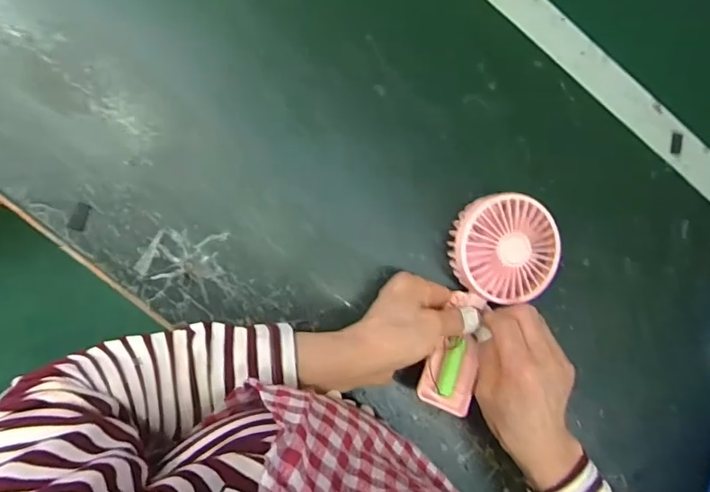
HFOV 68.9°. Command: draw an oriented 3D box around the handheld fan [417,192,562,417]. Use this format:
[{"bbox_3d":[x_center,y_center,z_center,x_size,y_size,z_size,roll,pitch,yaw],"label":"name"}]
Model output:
[{"bbox_3d":[0.106,0.047,0.433,0.088,0.039,0.180,23,89,-8],"label":"handheld fan"}]

